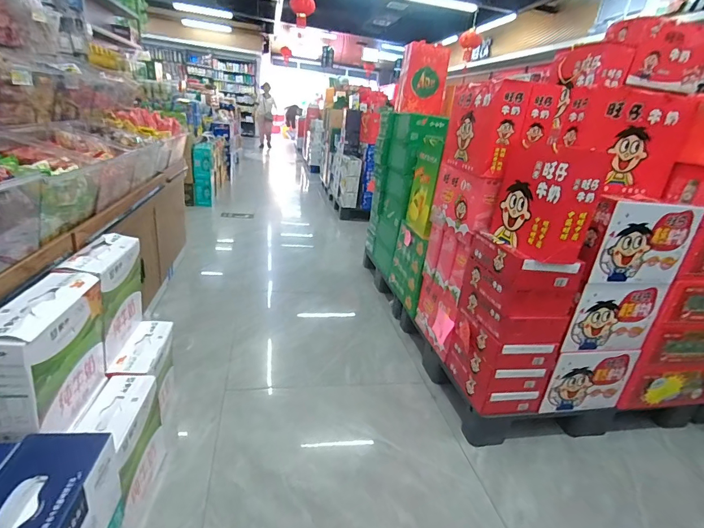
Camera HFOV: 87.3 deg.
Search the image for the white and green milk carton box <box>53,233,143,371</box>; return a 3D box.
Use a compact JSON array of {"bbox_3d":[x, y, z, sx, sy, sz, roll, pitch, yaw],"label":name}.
[{"bbox_3d":[-0.654,0.089,0.997,0.090,0.272,0.260,3,22,-9],"label":"white and green milk carton box"}]

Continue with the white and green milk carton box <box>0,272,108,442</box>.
[{"bbox_3d":[-0.619,0.195,0.756,0.109,0.273,0.255,2,22,-13],"label":"white and green milk carton box"}]

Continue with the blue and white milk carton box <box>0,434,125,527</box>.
[{"bbox_3d":[-0.458,0.420,0.537,0.118,0.215,0.243,3,22,-10],"label":"blue and white milk carton box"}]

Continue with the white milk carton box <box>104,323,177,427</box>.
[{"bbox_3d":[-0.607,0.348,1.107,0.105,0.276,0.260,2,22,-13],"label":"white milk carton box"}]

